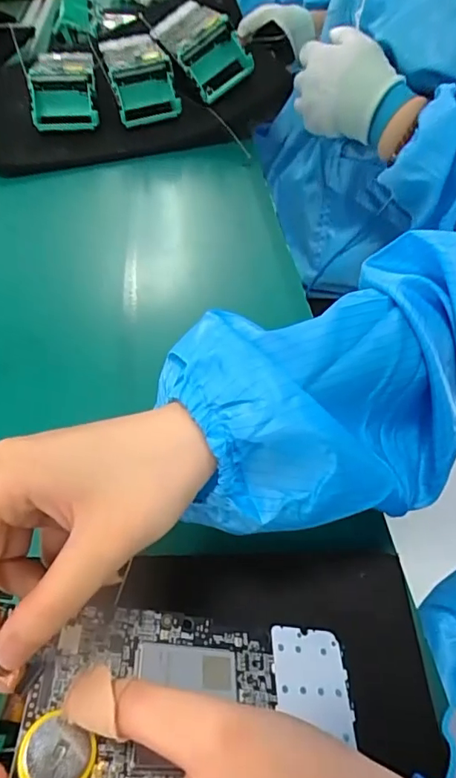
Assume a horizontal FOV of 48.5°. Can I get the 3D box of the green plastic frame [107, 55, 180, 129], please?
[{"bbox_3d":[-0.092,-0.329,0.564,0.067,0.055,0.028,-20,33,-7],"label":"green plastic frame"}]

